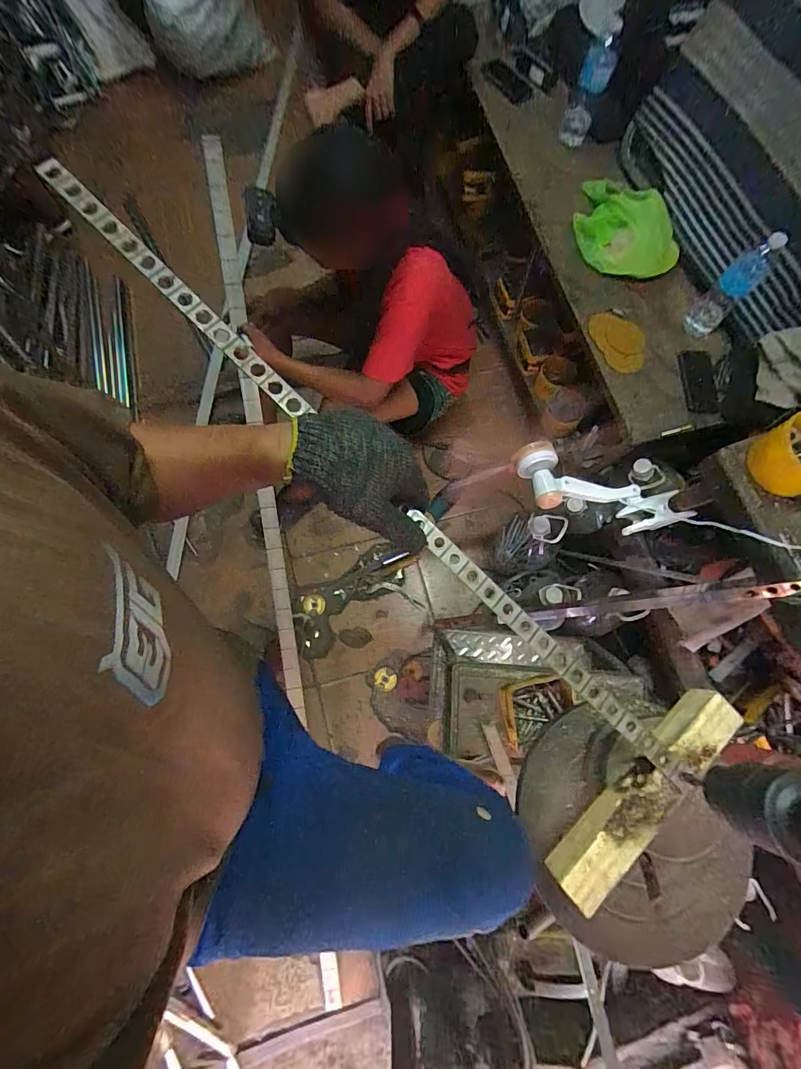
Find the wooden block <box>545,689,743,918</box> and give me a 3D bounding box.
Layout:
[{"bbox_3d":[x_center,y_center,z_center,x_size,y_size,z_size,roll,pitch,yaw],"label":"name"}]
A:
[{"bbox_3d":[0.230,0.240,0.415,0.228,0.031,0.043,-41,80,-11],"label":"wooden block"}]

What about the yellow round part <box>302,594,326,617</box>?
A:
[{"bbox_3d":[-0.275,0.223,1.403,0.067,0.017,0.067,0,75,-2],"label":"yellow round part"}]

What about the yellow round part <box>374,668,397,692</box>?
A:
[{"bbox_3d":[-0.045,0.448,1.360,0.065,0.006,0.071,0,75,-2],"label":"yellow round part"}]

